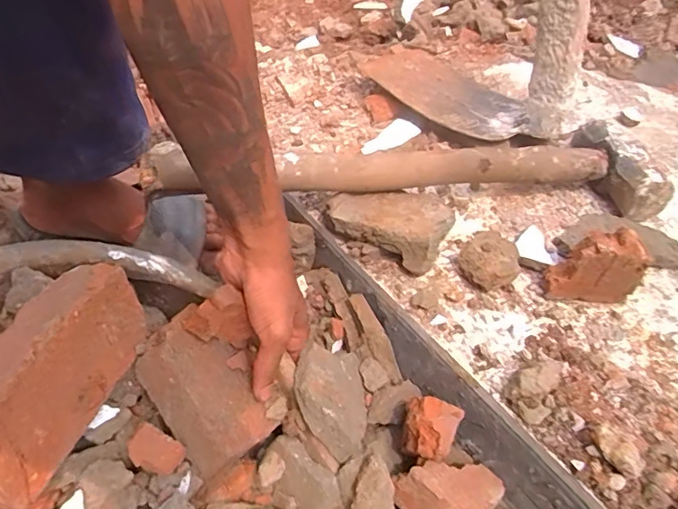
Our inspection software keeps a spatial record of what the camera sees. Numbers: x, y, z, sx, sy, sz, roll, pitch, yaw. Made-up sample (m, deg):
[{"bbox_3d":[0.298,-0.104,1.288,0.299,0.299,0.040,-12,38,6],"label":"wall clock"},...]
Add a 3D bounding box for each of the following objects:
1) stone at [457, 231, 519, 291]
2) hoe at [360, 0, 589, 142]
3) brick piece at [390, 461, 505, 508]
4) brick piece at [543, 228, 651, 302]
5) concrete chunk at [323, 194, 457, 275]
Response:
[{"bbox_3d":[0.143,0.004,0.492,0.051,0.032,0.064,27,52,19],"label":"stone"},{"bbox_3d":[0.184,-0.443,0.495,0.240,0.688,0.267,8,48,3],"label":"hoe"},{"bbox_3d":[0.091,0.190,0.413,0.083,0.035,0.052,-12,50,-14],"label":"brick piece"},{"bbox_3d":[0.228,0.010,0.468,0.070,0.063,0.039,8,48,3],"label":"brick piece"},{"bbox_3d":[0.053,-0.035,0.516,0.117,0.047,0.082,28,52,20],"label":"concrete chunk"}]

